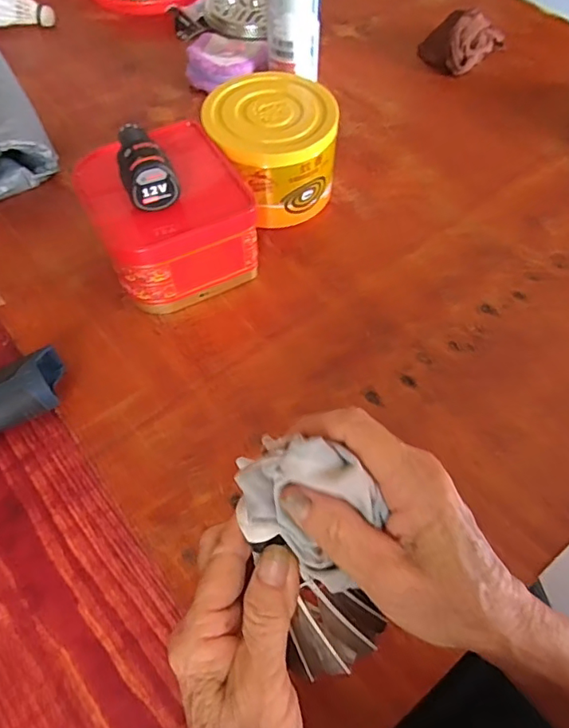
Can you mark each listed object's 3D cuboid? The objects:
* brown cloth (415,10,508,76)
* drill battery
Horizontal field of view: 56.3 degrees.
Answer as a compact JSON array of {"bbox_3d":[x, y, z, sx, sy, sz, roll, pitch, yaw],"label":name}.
[{"bbox_3d":[0.248,-0.461,0.738,0.114,0.056,0.084,-35,65,-18],"label":"brown cloth"},{"bbox_3d":[-0.126,-0.177,0.461,0.041,0.037,0.085,-24,62,-13],"label":"drill battery"}]

